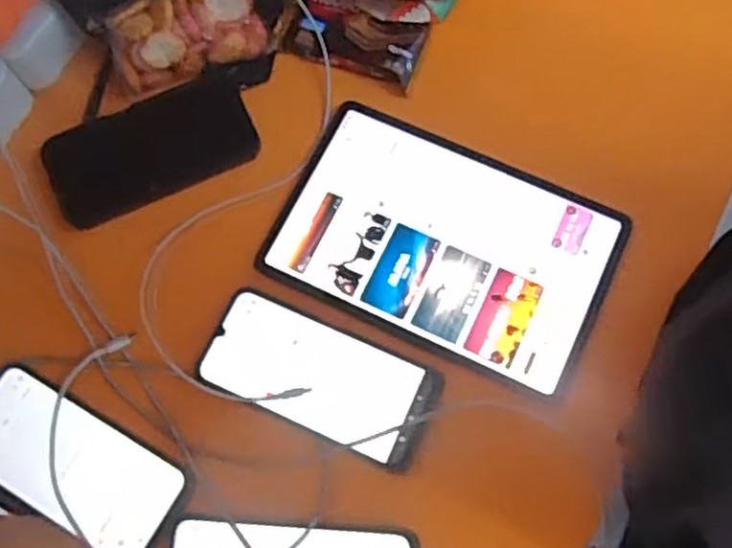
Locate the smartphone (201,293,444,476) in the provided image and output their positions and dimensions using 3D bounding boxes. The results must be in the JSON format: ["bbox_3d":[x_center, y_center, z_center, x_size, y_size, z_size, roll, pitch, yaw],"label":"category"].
[{"bbox_3d":[-0.034,0.074,0.519,0.168,0.006,0.079,23,74,7],"label":"smartphone"}]

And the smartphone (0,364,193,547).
[{"bbox_3d":[-0.210,0.136,0.510,0.166,0.012,0.078,29,75,9],"label":"smartphone"}]

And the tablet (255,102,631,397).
[{"bbox_3d":[0.059,-0.025,0.553,0.248,0.010,0.160,23,74,8],"label":"tablet"}]

